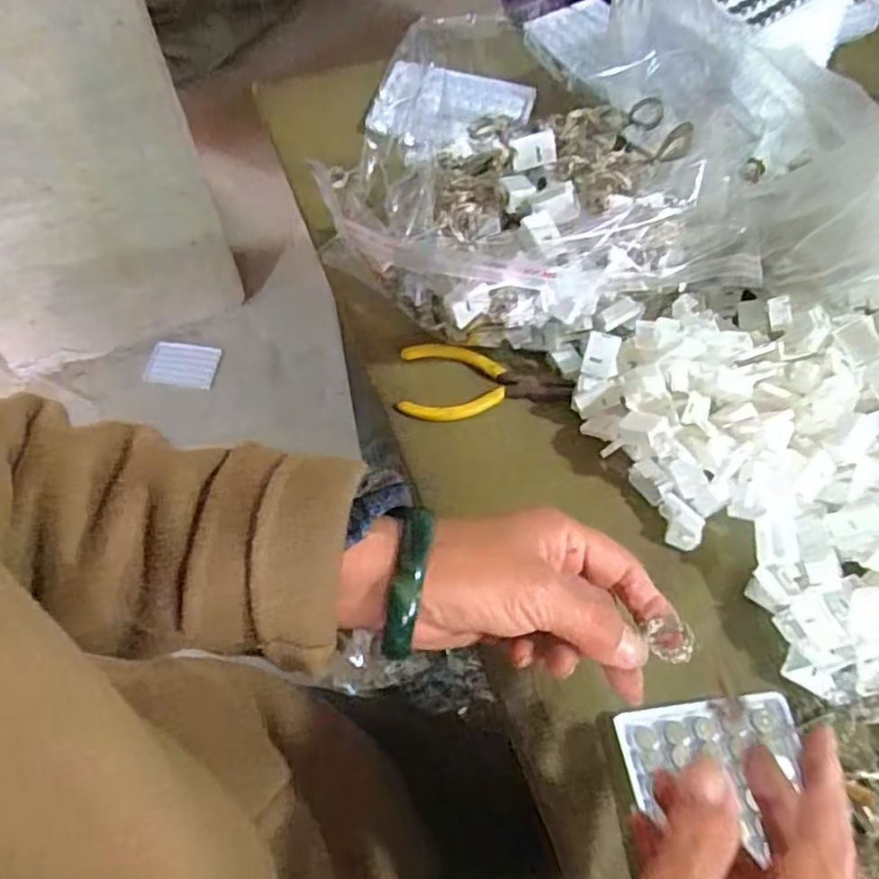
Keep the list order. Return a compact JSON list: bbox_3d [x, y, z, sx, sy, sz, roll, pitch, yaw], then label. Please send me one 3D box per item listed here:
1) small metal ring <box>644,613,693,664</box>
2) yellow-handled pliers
[{"bbox_3d":[0.105,0.091,0.309,0.021,0.006,0.020,-7,61,-4],"label":"small metal ring"},{"bbox_3d":[0.029,-0.038,0.452,0.110,0.010,0.053,2,61,0],"label":"yellow-handled pliers"}]

